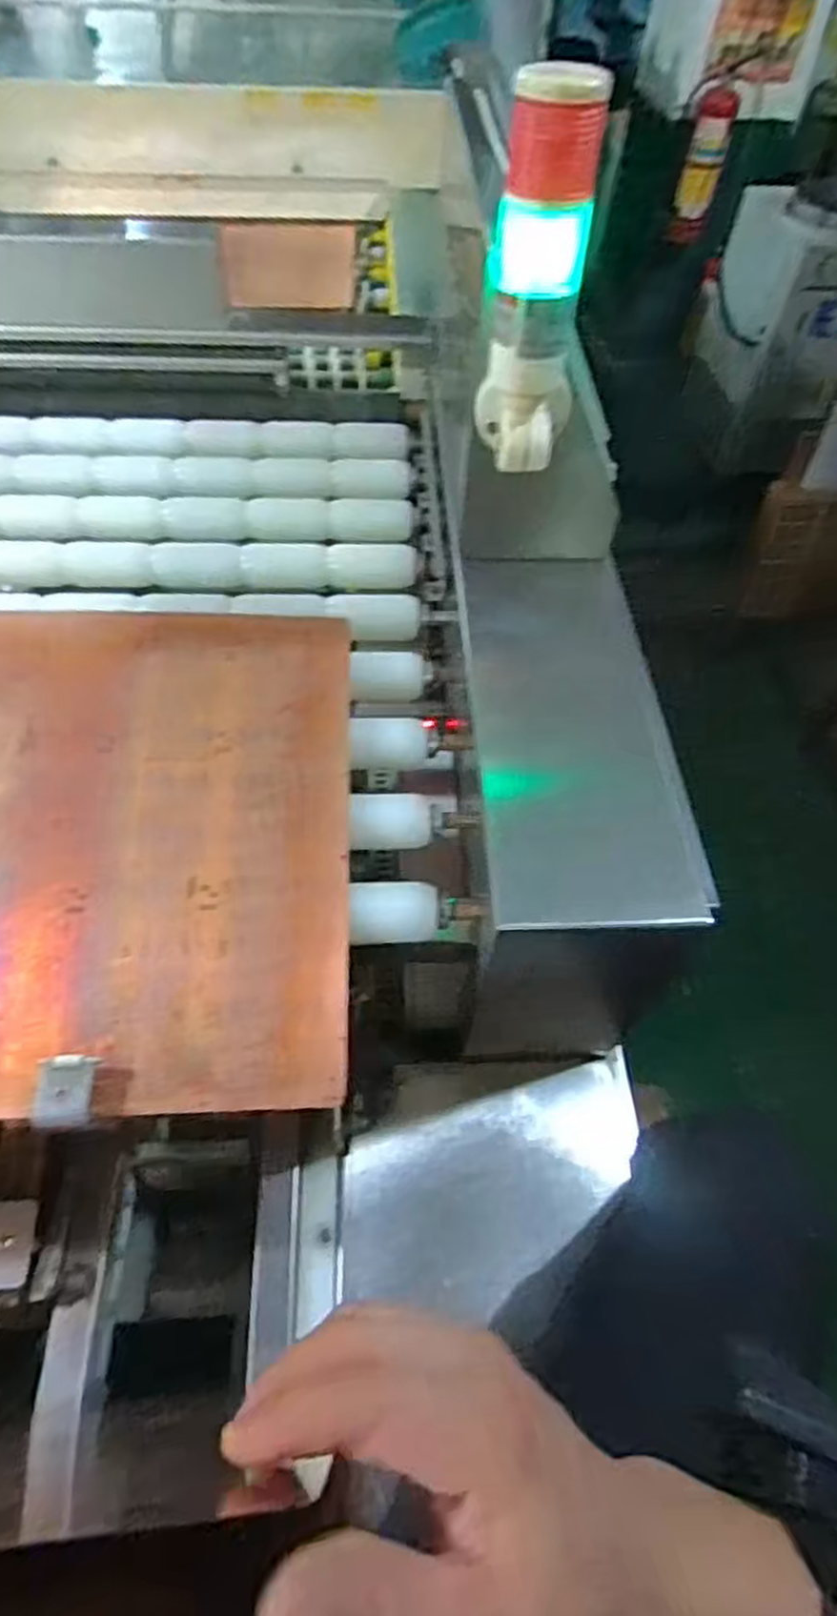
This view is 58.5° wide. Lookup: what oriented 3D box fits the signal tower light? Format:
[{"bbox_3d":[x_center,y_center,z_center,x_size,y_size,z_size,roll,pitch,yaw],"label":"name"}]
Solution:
[{"bbox_3d":[0.077,-0.327,0.472,0.062,0.199,0.074,4,54,1],"label":"signal tower light"}]

